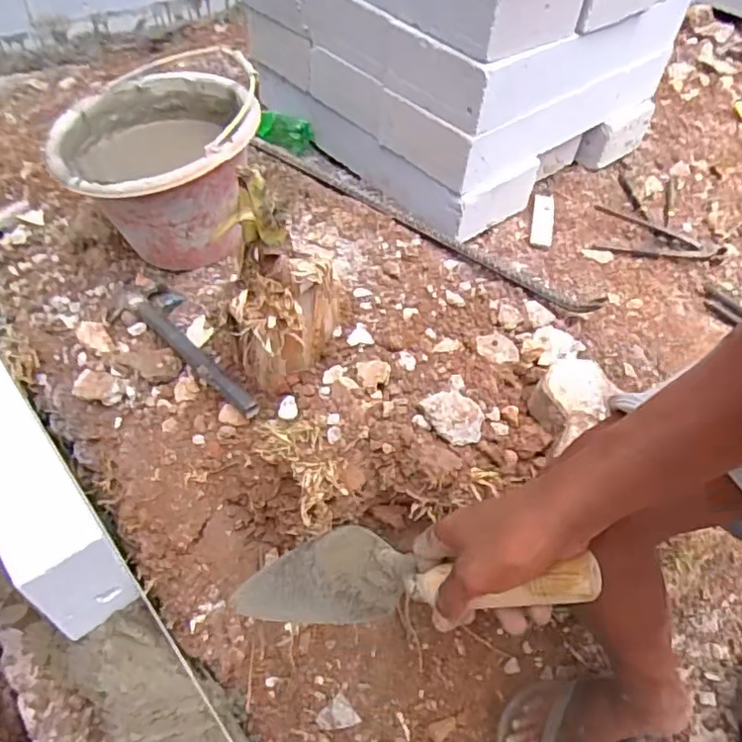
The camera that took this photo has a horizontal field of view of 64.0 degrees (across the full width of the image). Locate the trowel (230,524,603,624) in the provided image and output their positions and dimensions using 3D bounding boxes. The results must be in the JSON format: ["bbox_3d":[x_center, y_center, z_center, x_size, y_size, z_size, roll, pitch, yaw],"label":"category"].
[{"bbox_3d":[0.032,0.170,0.477,0.299,0.074,0.066,-15,39,33],"label":"trowel"}]

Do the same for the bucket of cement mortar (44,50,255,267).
[{"bbox_3d":[-0.298,-0.285,0.871,0.268,0.188,0.260,-8,50,-10],"label":"bucket of cement mortar"}]

